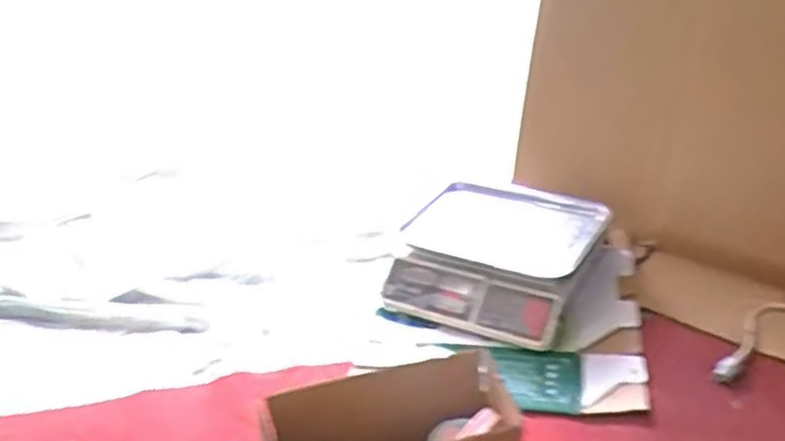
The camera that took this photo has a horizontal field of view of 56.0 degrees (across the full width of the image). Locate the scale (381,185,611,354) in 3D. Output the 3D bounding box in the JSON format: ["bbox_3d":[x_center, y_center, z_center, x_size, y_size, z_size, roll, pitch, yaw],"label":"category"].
[{"bbox_3d":[0.197,0.065,1.370,0.334,0.115,0.340,13,35,32],"label":"scale"}]

